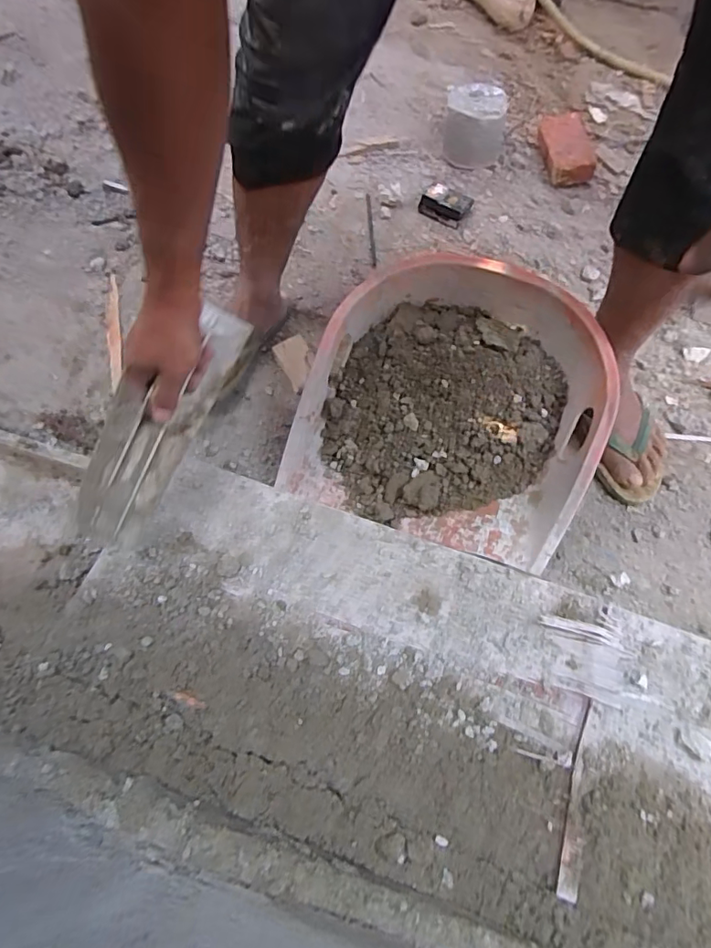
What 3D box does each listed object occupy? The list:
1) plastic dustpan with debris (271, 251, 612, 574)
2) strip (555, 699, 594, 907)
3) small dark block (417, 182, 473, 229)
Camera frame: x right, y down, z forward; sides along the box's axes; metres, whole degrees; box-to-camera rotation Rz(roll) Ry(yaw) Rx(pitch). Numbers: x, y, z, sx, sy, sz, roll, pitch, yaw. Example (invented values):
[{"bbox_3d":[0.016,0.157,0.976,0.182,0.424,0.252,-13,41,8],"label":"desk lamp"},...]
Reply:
[{"bbox_3d":[0.143,-0.117,0.757,0.406,0.120,0.428,20,67,6],"label":"plastic dustpan with debris"},{"bbox_3d":[0.231,0.333,0.540,0.019,0.004,0.184,17,65,8],"label":"strip"},{"bbox_3d":[0.170,-0.513,0.994,0.094,0.028,0.071,33,68,15],"label":"small dark block"}]

